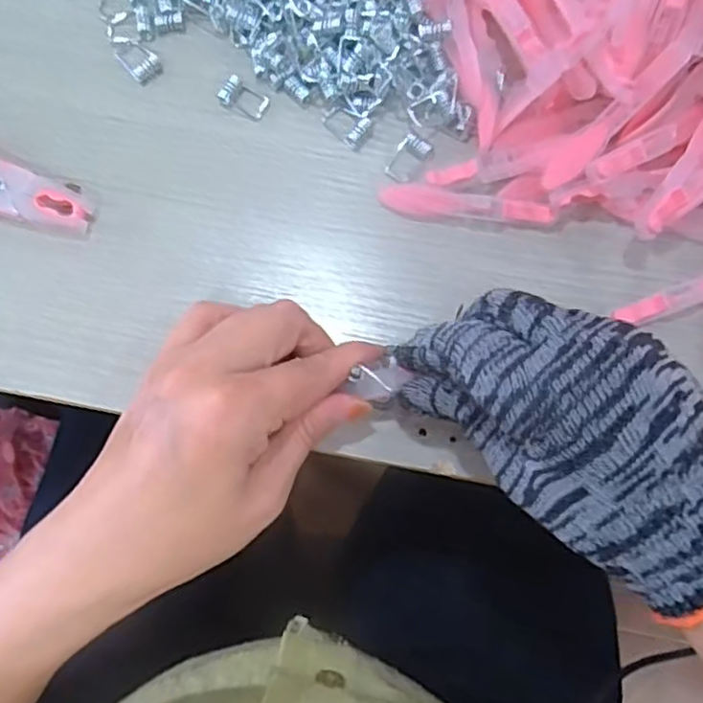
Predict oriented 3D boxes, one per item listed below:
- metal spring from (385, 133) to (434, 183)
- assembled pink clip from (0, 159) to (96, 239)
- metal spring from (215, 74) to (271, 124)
[{"bbox_3d":[0.026,-0.091,0.314,0.015,0.006,0.023,43,84,8],"label":"metal spring"},{"bbox_3d":[-0.157,-0.073,0.311,0.076,0.009,0.031,20,78,5],"label":"assembled pink clip"},{"bbox_3d":[-0.051,-0.121,0.323,0.023,0.006,0.014,30,79,8],"label":"metal spring"}]

